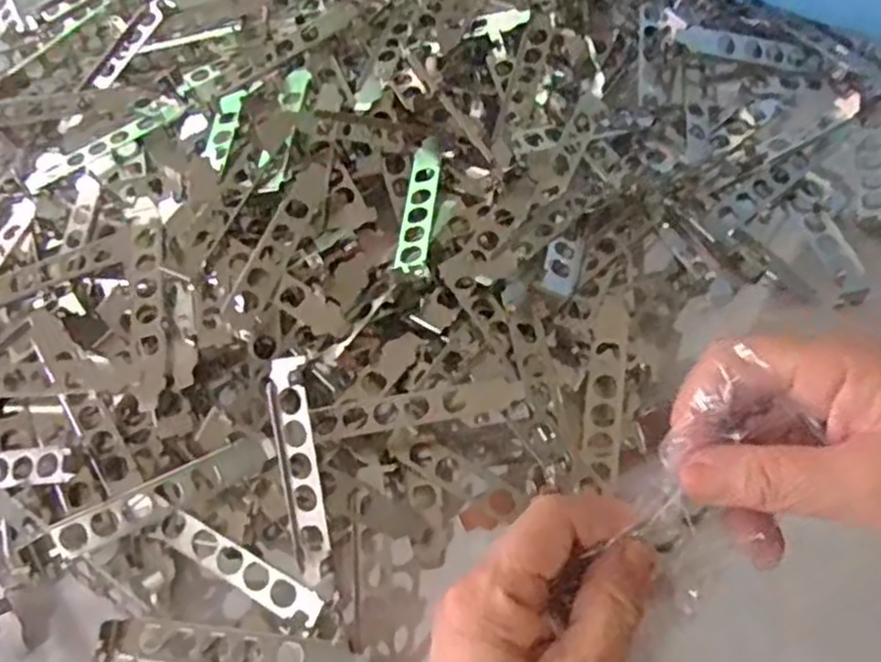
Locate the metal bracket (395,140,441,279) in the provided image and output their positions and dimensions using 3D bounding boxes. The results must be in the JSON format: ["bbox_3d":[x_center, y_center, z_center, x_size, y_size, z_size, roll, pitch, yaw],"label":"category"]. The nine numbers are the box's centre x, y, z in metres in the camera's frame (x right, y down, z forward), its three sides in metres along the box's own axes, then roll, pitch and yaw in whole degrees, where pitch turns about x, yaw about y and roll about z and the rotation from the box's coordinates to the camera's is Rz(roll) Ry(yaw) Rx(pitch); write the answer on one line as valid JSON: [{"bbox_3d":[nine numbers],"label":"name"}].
[{"bbox_3d":[-0.012,-0.073,0.418,0.018,0.011,0.124,1,48,4],"label":"metal bracket"}]

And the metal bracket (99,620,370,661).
[{"bbox_3d":[-0.093,0.146,0.333,0.120,0.023,0.019,3,61,5],"label":"metal bracket"}]

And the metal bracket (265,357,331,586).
[{"bbox_3d":[-0.067,0.066,0.344,0.020,0.016,0.106,-9,92,-1],"label":"metal bracket"}]

